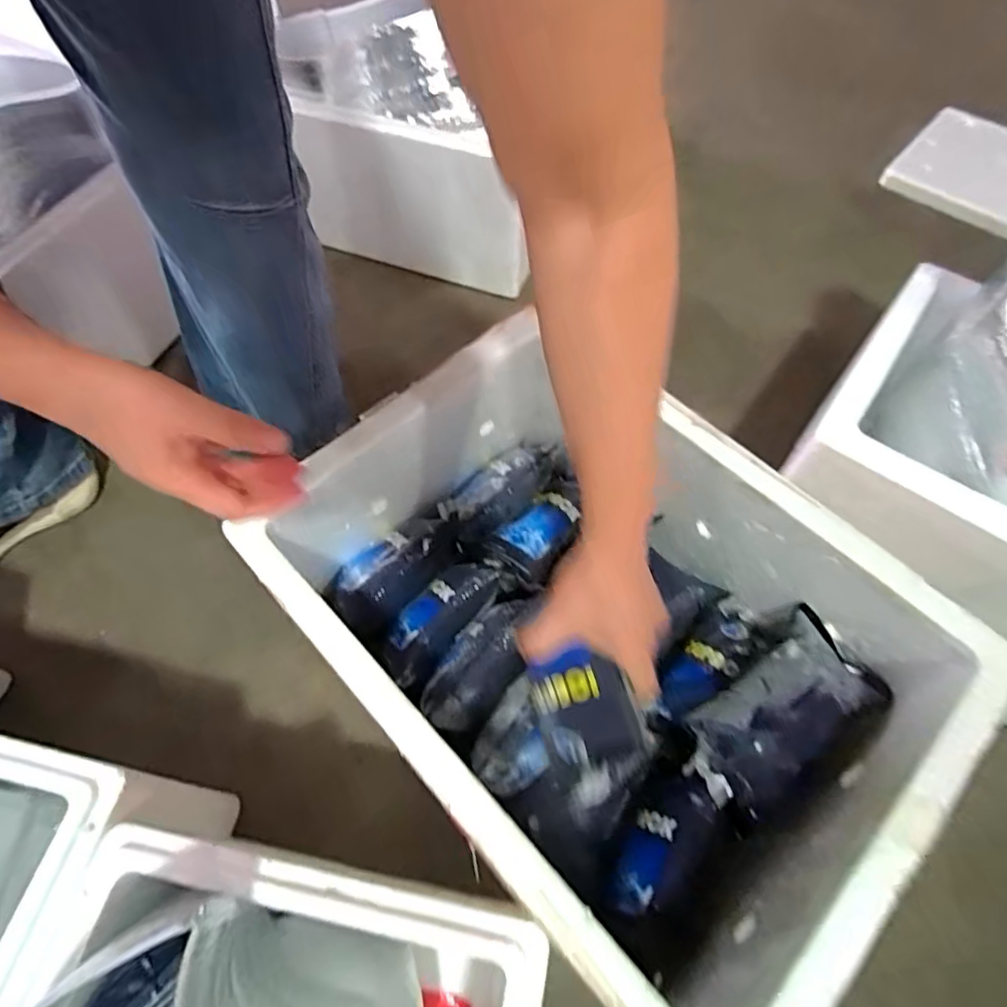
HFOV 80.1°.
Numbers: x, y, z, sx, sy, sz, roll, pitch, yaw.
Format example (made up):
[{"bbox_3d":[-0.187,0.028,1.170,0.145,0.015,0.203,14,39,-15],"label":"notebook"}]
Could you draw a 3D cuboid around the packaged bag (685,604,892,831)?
[{"bbox_3d":[0.243,0.183,0.503,0.176,0.054,0.116,-36,66,-19],"label":"packaged bag"}]

